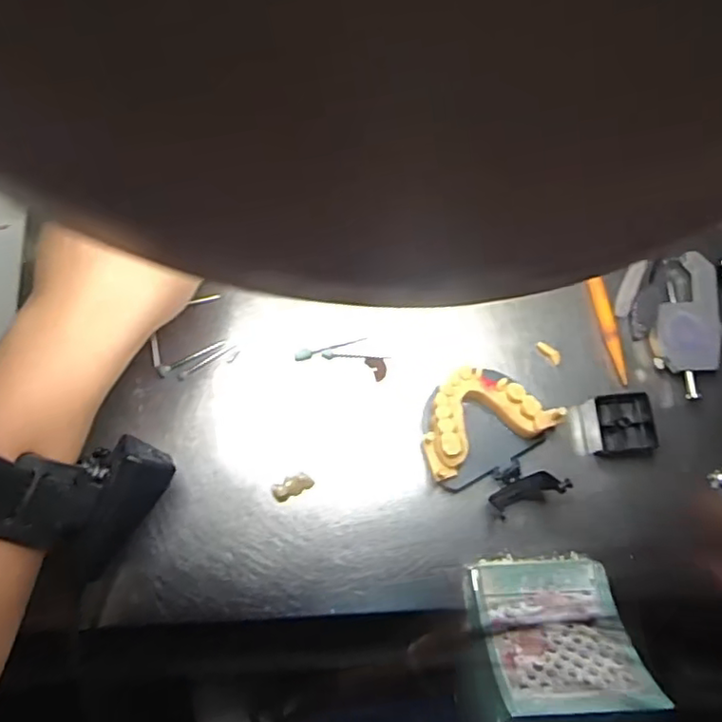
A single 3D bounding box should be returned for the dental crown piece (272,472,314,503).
[{"bbox_3d":[-0.039,0.072,0.354,0.023,0.011,0.010,-25,77,-8],"label":"dental crown piece"}]

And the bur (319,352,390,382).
[{"bbox_3d":[-0.004,0.003,0.376,0.040,0.004,0.015,6,75,0],"label":"bur"}]

